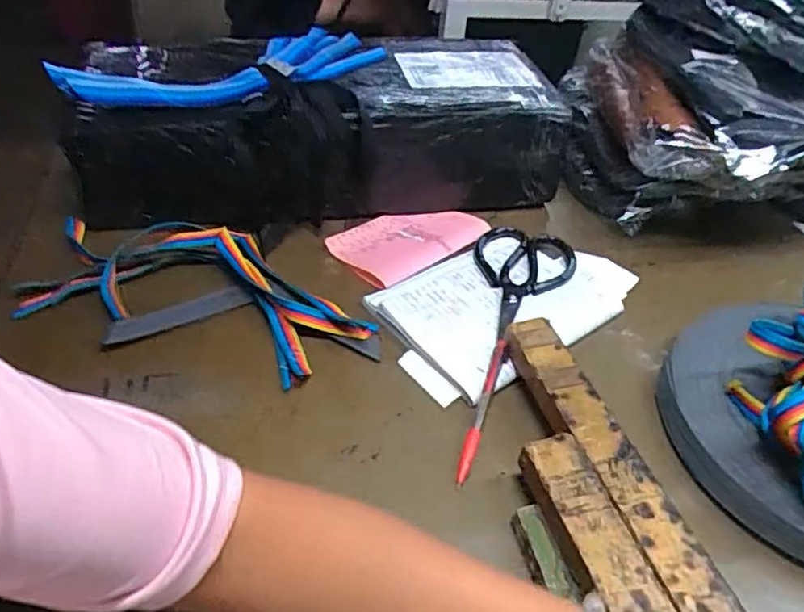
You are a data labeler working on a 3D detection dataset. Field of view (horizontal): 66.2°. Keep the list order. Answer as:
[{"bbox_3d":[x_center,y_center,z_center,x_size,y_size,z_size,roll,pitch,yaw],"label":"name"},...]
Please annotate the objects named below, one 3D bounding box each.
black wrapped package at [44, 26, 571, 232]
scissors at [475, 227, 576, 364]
[{"bbox_3d":[-0.096,-0.206,0.707,0.528,0.144,0.227,0,41,-6],"label":"black wrapped package"},{"bbox_3d":[0.113,-0.021,0.589,0.096,0.019,0.191,12,42,7],"label":"scissors"}]

